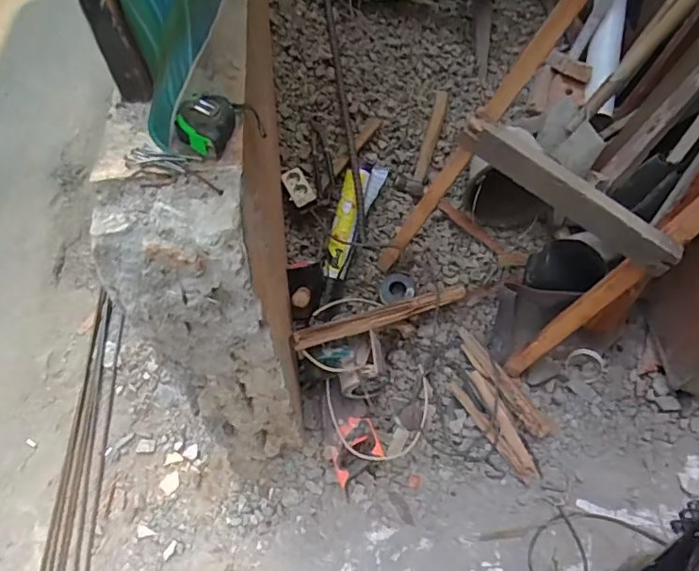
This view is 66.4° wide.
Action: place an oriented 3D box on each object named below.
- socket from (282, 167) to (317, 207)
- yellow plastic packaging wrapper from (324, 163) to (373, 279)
[{"bbox_3d":[-0.128,-0.243,1.338,0.054,0.024,0.105,-24,73,-11],"label":"socket"},{"bbox_3d":[-0.009,-0.167,1.333,0.066,0.051,0.305,12,81,13],"label":"yellow plastic packaging wrapper"}]

